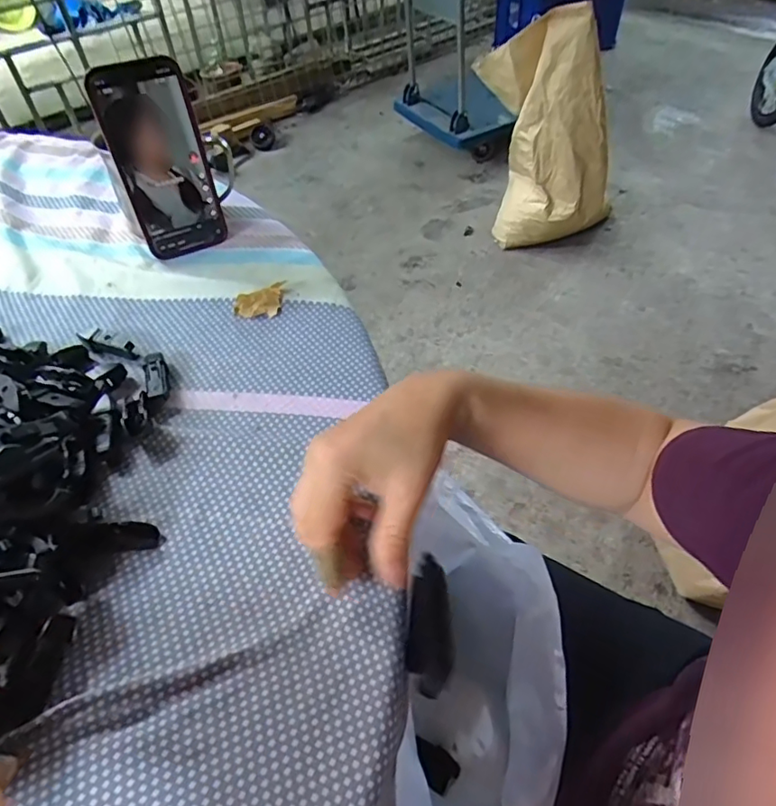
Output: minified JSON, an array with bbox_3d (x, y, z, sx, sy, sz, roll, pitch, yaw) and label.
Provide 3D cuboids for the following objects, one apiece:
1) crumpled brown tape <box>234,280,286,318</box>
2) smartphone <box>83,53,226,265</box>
[{"bbox_3d":[-0.110,-0.087,0.468,0.041,0.014,0.027,-5,49,-2],"label":"crumpled brown tape"},{"bbox_3d":[-0.198,-0.210,0.486,0.075,0.157,0.010,-25,42,-19],"label":"smartphone"}]

